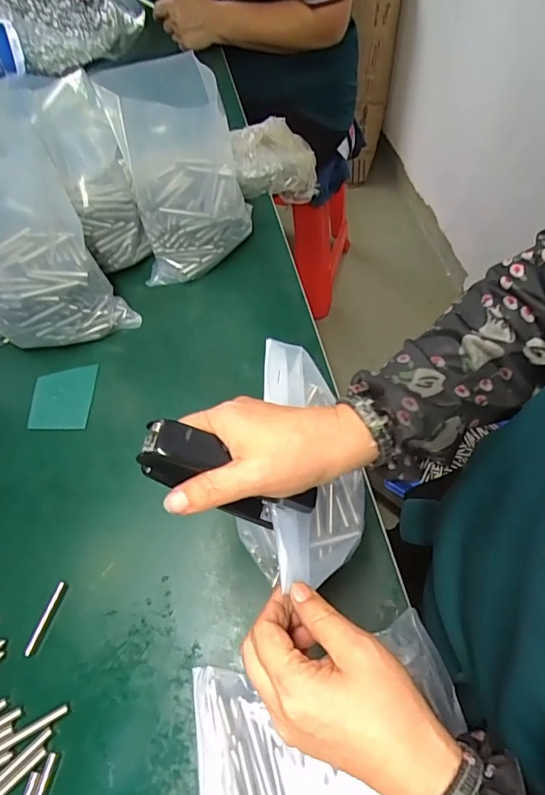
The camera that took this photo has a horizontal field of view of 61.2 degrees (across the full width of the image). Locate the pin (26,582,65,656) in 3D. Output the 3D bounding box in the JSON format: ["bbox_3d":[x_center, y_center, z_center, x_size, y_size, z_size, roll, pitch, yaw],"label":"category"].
[{"bbox_3d":[-0.194,0.188,0.395,0.007,0.005,0.058,12,60,9],"label":"pin"}]

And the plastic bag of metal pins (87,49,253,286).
[{"bbox_3d":[-0.102,-0.257,0.542,0.140,0.204,0.130,-12,59,-6],"label":"plastic bag of metal pins"}]

